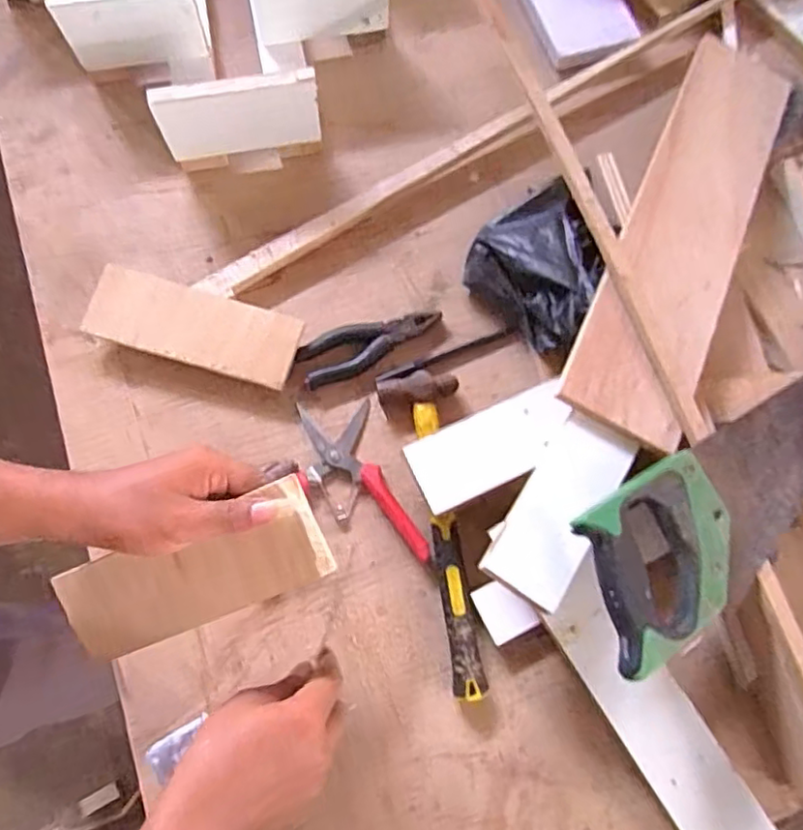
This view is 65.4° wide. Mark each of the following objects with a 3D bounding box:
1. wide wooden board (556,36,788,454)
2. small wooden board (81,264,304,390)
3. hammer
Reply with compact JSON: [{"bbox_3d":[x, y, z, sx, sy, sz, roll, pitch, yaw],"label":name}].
[{"bbox_3d":[0.274,-0.190,0.596,0.102,0.011,0.474,26,70,3],"label":"wide wooden board"},{"bbox_3d":[-0.197,-0.084,0.594,0.192,0.011,0.069,17,82,-4],"label":"small wooden board"},{"bbox_3d":[0.046,0.094,0.556,0.069,0.023,0.285,-13,74,-6],"label":"hammer"}]

